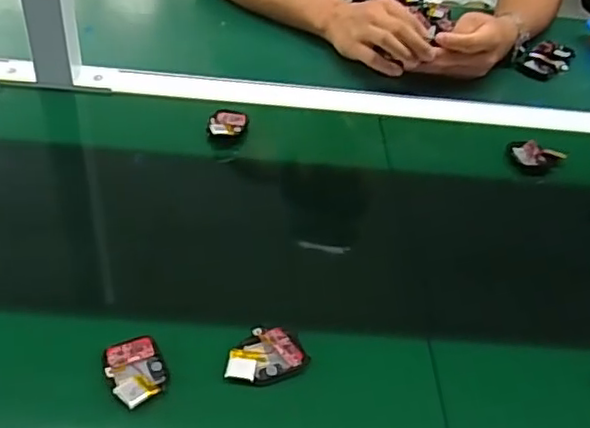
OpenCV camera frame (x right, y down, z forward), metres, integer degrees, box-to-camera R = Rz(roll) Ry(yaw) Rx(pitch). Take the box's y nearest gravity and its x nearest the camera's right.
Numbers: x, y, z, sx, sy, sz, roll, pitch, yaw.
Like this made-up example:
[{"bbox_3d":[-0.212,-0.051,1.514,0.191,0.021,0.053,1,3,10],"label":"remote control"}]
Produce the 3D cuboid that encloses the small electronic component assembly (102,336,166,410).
[{"bbox_3d":[-0.106,0.105,0.420,0.037,0.012,0.053,-15,46,-24],"label":"small electronic component assembly"}]

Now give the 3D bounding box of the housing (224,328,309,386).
[{"bbox_3d":[-0.021,0.101,0.441,0.058,0.019,0.035,-14,46,-24],"label":"housing"}]

